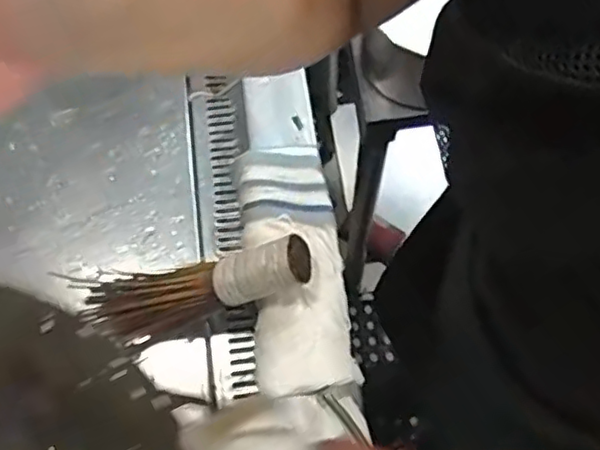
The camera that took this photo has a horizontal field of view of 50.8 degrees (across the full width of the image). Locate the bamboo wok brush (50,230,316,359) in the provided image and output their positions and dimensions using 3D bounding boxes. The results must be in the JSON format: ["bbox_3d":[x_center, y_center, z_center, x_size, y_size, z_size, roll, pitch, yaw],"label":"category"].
[{"bbox_3d":[-0.114,0.068,0.647,0.264,0.066,0.091,-16,66,21],"label":"bamboo wok brush"}]

